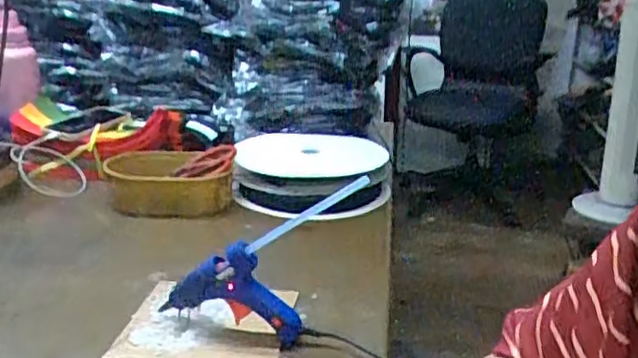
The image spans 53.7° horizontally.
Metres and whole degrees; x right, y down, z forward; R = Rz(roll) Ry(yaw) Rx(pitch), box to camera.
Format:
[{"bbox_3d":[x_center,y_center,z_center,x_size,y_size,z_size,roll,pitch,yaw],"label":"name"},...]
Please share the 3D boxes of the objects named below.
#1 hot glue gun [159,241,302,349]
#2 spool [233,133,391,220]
[{"bbox_3d":[-0.082,0.107,0.605,0.135,0.095,0.025,5,19,13],"label":"hot glue gun"},{"bbox_3d":[-0.013,-0.010,1.051,0.252,0.079,0.270,0,19,0],"label":"spool"}]

